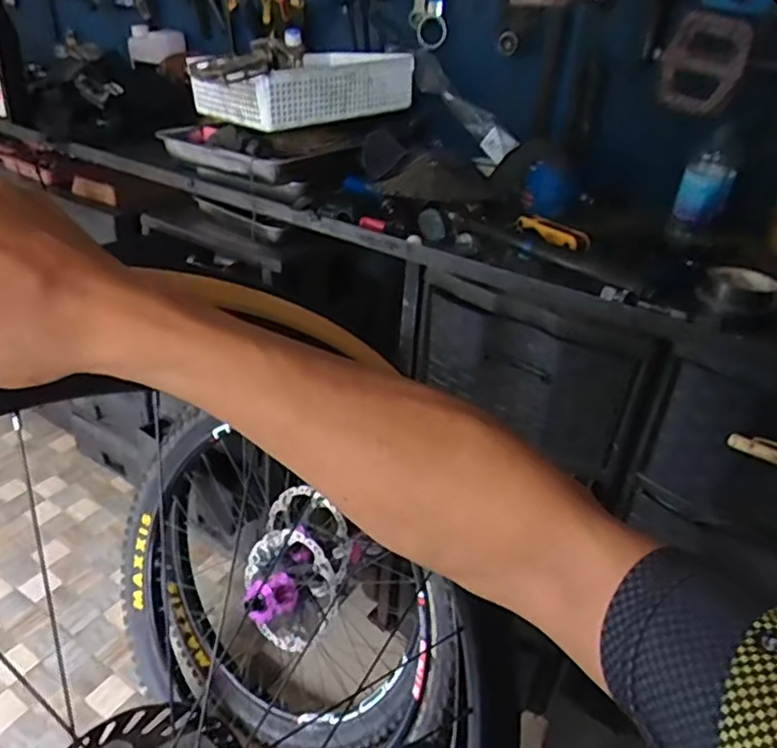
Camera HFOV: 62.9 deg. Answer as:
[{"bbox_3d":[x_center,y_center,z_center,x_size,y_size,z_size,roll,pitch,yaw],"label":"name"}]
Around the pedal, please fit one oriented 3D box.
[{"bbox_3d":[0.413,-0.409,0.836,0.037,0.127,0.115,-20,53,-23],"label":"pedal"}]

